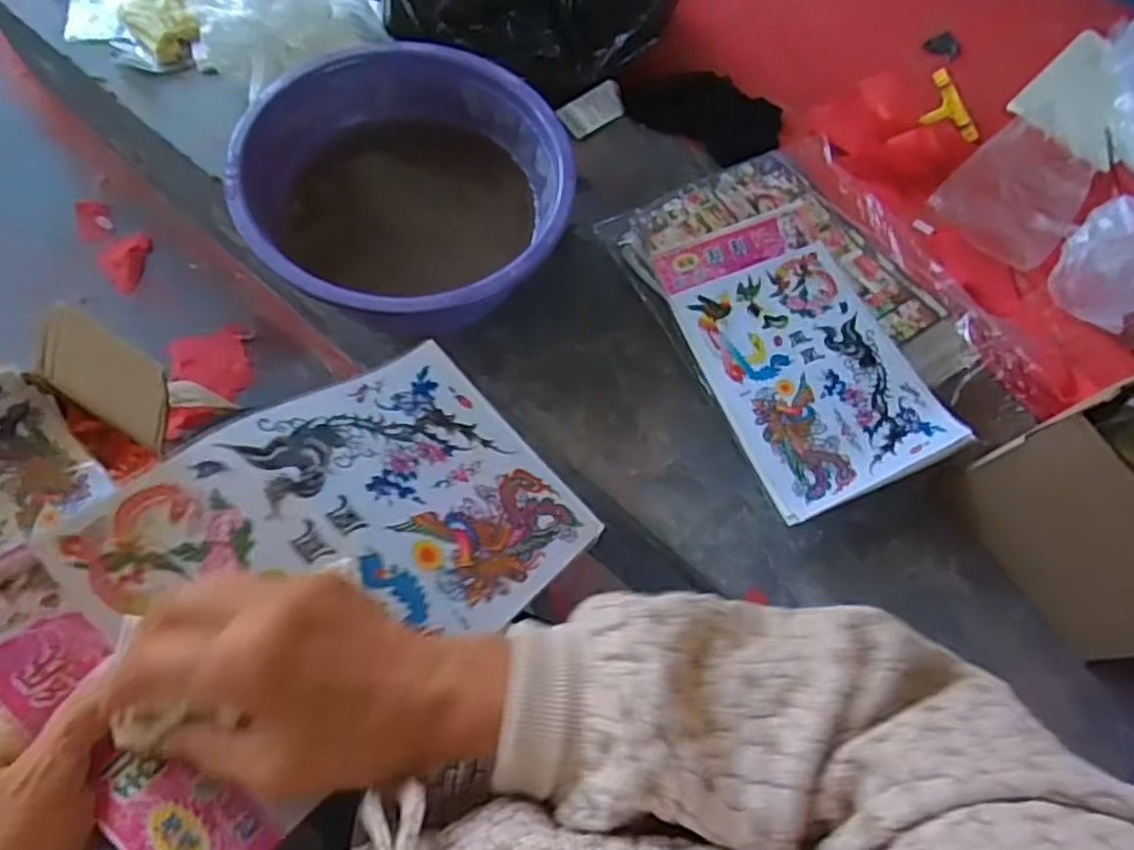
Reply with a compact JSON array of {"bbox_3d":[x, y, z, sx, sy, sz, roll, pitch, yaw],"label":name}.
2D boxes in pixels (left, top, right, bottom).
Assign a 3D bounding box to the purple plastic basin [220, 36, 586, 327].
[{"bbox_3d":[-0.144,-0.212,0.690,0.284,0.134,0.291,2,67,-6],"label":"purple plastic basin"}]

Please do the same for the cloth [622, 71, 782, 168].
[{"bbox_3d":[0.158,-0.359,0.823,0.171,0.023,0.108,26,67,4],"label":"cloth"}]

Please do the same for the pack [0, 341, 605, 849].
[{"bbox_3d":[-0.110,0.060,0.356,0.165,0.021,0.271,45,46,9],"label":"pack"}]

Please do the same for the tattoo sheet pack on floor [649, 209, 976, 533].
[{"bbox_3d":[0.217,-0.074,0.669,0.182,0.021,0.287,-19,71,-14],"label":"tattoo sheet pack on floor"}]

